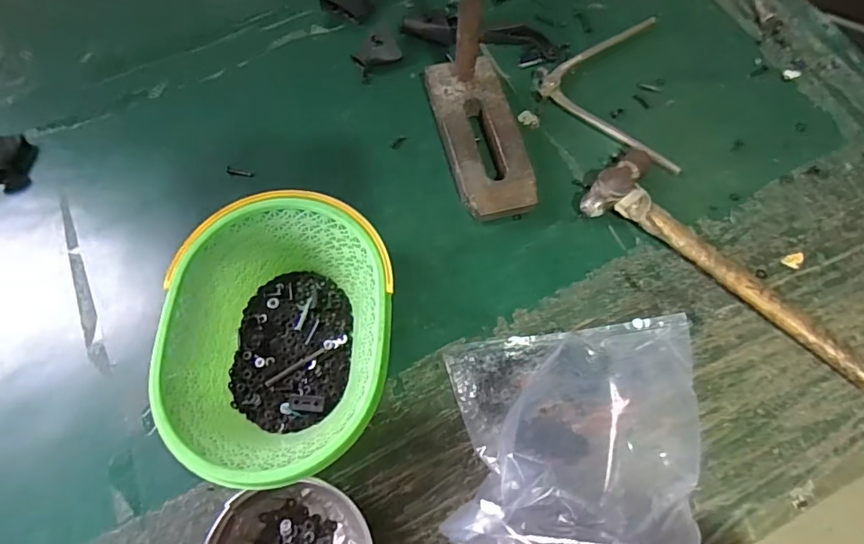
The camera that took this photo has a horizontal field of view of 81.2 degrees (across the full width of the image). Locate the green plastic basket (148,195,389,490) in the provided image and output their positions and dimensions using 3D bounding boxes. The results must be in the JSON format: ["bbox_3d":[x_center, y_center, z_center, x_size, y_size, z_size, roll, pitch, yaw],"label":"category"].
[{"bbox_3d":[-0.139,0.061,0.490,0.198,0.089,0.256,-1,67,1],"label":"green plastic basket"}]

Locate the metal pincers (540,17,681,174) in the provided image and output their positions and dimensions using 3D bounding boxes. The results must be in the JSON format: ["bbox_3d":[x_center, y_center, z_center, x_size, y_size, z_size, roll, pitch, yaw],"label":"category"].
[{"bbox_3d":[0.221,-0.237,0.646,0.159,0.020,0.240,0,67,1],"label":"metal pincers"}]

